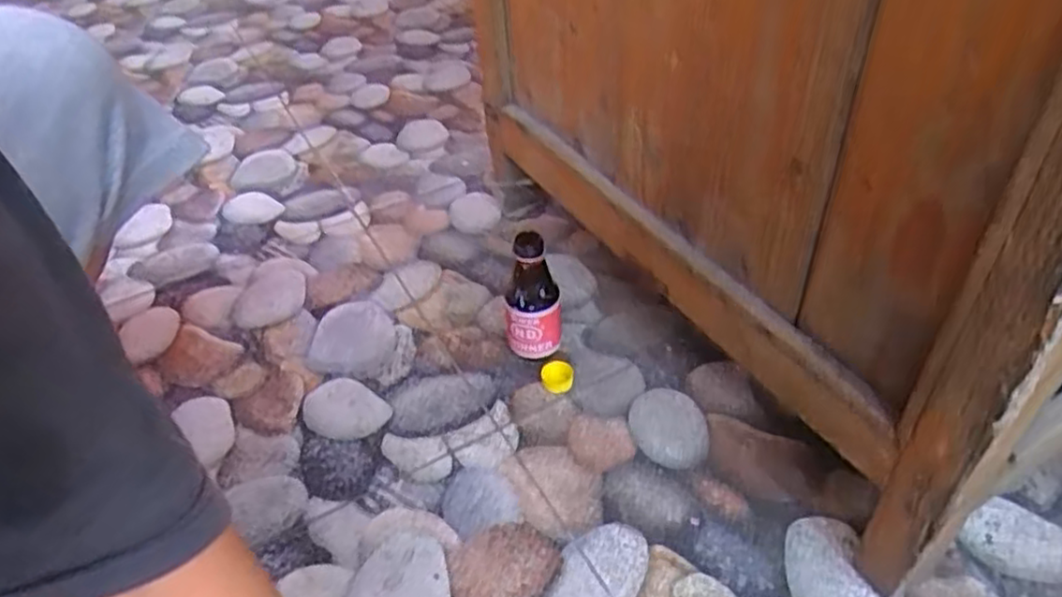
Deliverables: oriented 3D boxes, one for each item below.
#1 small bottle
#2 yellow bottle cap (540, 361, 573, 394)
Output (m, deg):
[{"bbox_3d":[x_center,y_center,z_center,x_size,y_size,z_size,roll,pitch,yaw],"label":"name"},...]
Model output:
[{"bbox_3d":[0.000,0.003,0.668,0.054,0.138,0.048,-8,42,-4],"label":"small bottle"},{"bbox_3d":[0.026,0.075,0.674,0.033,0.011,0.030,-6,72,20],"label":"yellow bottle cap"}]

